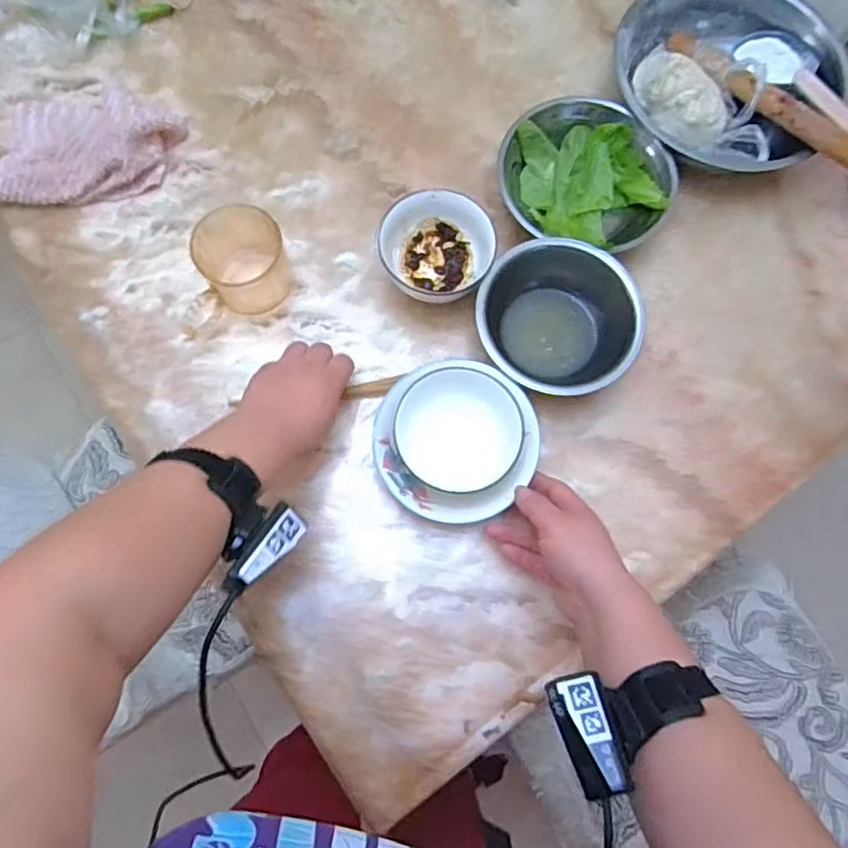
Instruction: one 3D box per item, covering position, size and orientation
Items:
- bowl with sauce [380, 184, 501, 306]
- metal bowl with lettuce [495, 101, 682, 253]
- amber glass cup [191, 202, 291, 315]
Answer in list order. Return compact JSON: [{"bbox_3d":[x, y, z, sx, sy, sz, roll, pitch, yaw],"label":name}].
[{"bbox_3d":[0.016,-0.172,0.589,0.106,0.057,0.094,19,76,3],"label":"bowl with sauce"},{"bbox_3d":[0.160,-0.246,0.601,0.167,0.062,0.139,17,76,2],"label":"metal bowl with lettuce"},{"bbox_3d":[-0.173,-0.162,0.582,0.080,0.067,0.092,-33,80,-9],"label":"amber glass cup"}]

